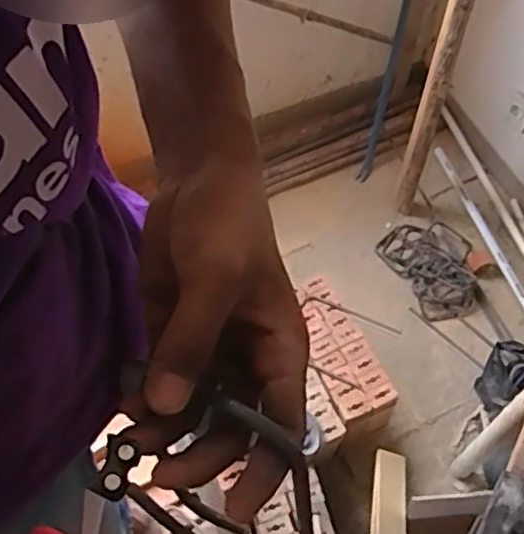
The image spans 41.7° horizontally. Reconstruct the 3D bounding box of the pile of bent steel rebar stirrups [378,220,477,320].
[{"bbox_3d":[0.478,-0.009,1.885,0.227,0.053,0.309,-25,62,-13],"label":"pile of bent steel rebar stirrups"}]

